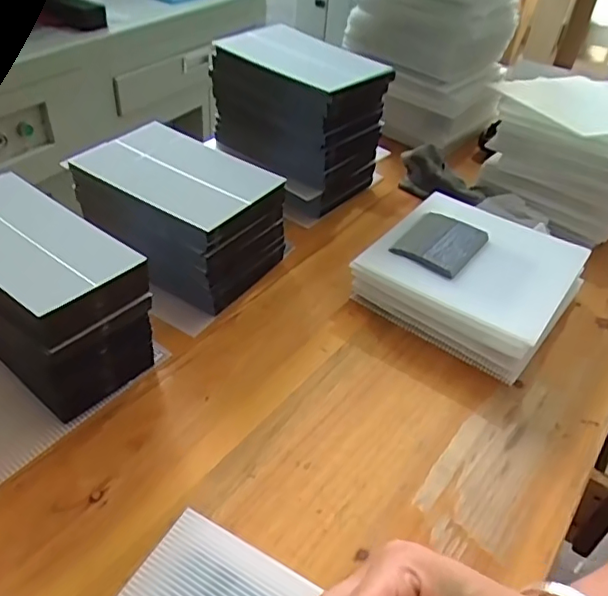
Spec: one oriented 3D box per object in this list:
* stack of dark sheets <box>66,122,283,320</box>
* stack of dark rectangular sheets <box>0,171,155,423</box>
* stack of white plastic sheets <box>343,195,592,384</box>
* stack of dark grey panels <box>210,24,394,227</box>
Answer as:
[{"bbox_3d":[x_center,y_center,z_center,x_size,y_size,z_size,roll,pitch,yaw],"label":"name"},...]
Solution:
[{"bbox_3d":[-0.113,-0.072,0.508,0.160,0.097,0.116,26,44,20],"label":"stack of dark sheets"},{"bbox_3d":[-0.190,-0.003,0.412,0.159,0.117,0.082,30,45,24],"label":"stack of dark rectangular sheets"},{"bbox_3d":[0.152,-0.018,0.512,0.164,0.060,0.158,29,45,24],"label":"stack of white plastic sheets"},{"bbox_3d":[-0.008,-0.191,0.614,0.155,0.153,0.125,33,47,27],"label":"stack of dark grey panels"}]

